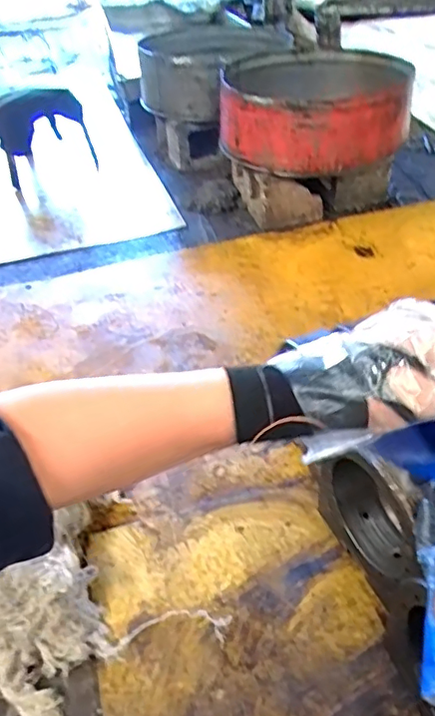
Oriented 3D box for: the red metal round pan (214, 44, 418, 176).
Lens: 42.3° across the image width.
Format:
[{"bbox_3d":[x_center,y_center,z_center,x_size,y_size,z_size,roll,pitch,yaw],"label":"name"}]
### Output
[{"bbox_3d":[0.267,-0.740,1.656,0.502,0.208,0.504,-3,41,2],"label":"red metal round pan"}]

